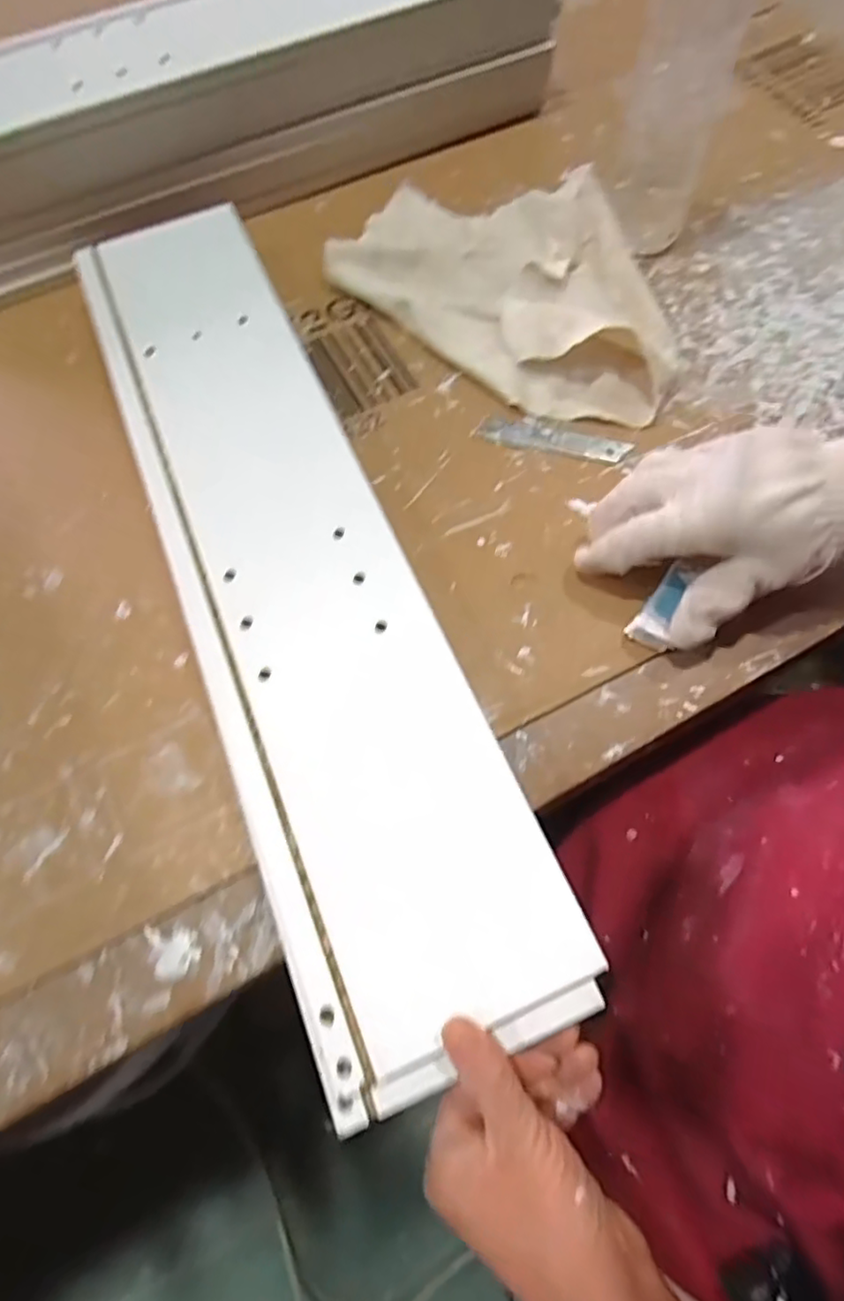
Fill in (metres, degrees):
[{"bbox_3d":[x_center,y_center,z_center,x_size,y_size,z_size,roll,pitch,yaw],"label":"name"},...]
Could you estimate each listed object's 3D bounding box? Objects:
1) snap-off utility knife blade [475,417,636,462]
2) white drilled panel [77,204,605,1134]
[{"bbox_3d":[0.087,-0.141,0.419,0.098,0.004,0.019,12,68,8],"label":"snap-off utility knife blade"},{"bbox_3d":[-0.082,-0.064,0.357,0.119,0.012,0.544,-22,68,-7],"label":"white drilled panel"}]

